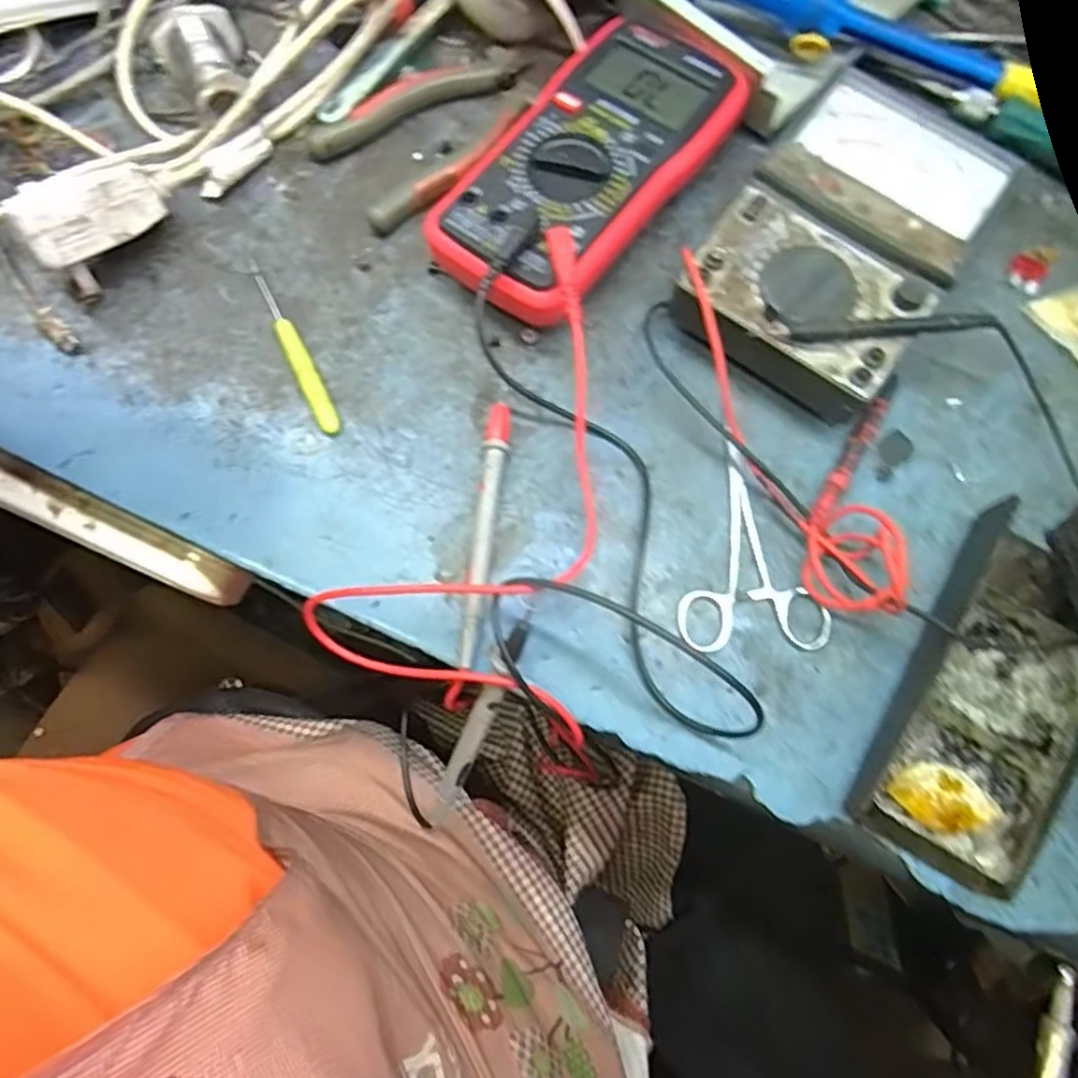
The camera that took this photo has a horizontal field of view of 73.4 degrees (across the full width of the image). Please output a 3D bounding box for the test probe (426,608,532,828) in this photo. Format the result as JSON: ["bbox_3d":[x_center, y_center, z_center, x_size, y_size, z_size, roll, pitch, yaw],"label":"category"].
[{"bbox_3d":[-0.029,0.086,0.333,0.012,0.007,0.125,26,112,6],"label":"test probe"}]

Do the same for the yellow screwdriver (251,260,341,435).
[{"bbox_3d":[-0.127,-0.101,0.371,0.011,0.010,0.108,-25,76,-9],"label":"yellow screwdriver"}]

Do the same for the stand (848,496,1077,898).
[{"bbox_3d":[0.205,0.054,0.282,0.066,0.108,0.163,30,74,7],"label":"stand"}]

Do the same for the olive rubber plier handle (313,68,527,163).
[{"bbox_3d":[-0.071,-0.249,0.413,0.126,0.014,0.022,-23,75,-9],"label":"olive rubber plier handle"}]

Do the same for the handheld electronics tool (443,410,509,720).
[{"bbox_3d":[-0.027,0.004,0.341,0.011,0.014,0.145,8,73,0],"label":"handheld electronics tool"}]

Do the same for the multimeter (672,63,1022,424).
[{"bbox_3d":[0.157,-0.151,0.372,0.112,0.048,0.185,34,75,8],"label":"multimeter"}]

